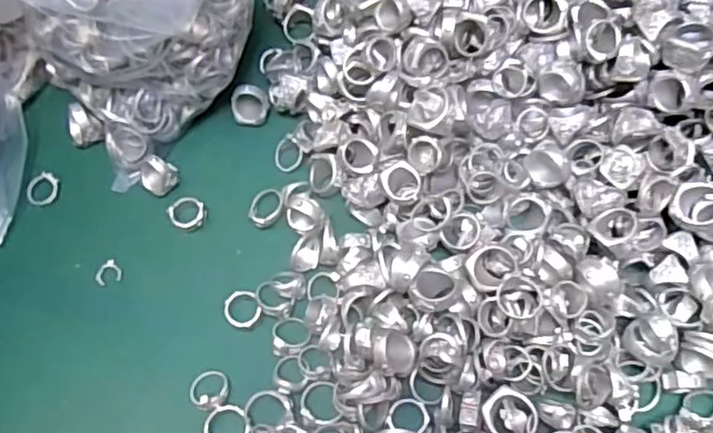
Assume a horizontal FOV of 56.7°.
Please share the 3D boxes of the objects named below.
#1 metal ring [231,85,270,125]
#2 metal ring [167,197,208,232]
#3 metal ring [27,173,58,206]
[{"bbox_3d":[-0.073,-0.076,0.451,0.025,0.027,0.006,7,21,-5],"label":"metal ring"},{"bbox_3d":[-0.108,-0.003,0.420,0.021,0.009,0.025,-33,65,-13],"label":"metal ring"},{"bbox_3d":[-0.207,-0.018,0.437,0.019,0.006,0.021,39,72,21],"label":"metal ring"}]

